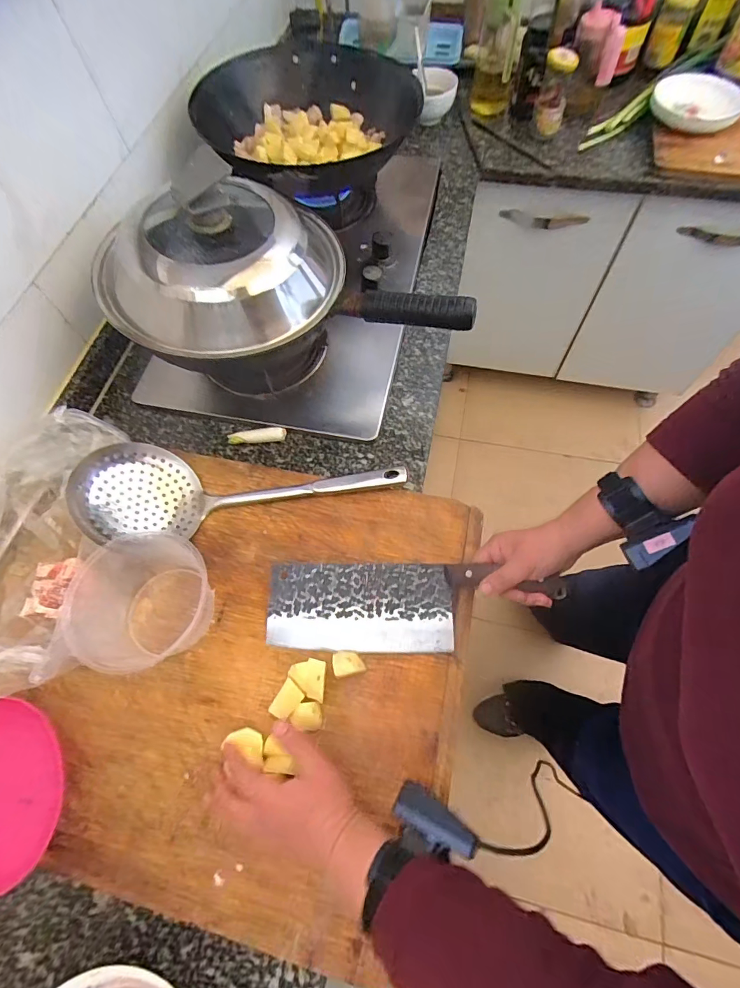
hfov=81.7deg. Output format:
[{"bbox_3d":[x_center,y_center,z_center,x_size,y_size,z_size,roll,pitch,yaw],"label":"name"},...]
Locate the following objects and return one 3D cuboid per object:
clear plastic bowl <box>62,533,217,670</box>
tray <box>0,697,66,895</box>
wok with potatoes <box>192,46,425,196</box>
[{"bbox_3d":[-0.247,0.111,0.470,0.128,0.073,0.139,-1,64,3],"label":"clear plastic bowl"},{"bbox_3d":[-0.351,0.278,0.405,0.092,0.023,0.156,-10,67,-43],"label":"tray"},{"bbox_3d":[-0.075,-0.634,0.726,0.427,0.112,0.330,-30,66,-11],"label":"wok with potatoes"}]

